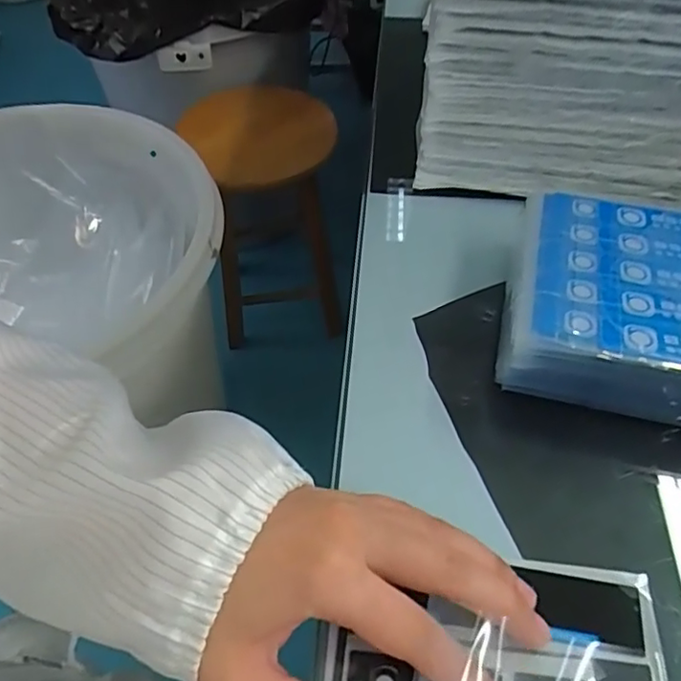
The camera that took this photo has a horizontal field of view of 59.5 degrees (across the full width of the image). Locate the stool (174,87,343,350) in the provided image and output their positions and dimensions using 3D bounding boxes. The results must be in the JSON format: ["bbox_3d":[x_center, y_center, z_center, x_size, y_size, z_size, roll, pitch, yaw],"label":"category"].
[{"bbox_3d":[-0.140,-0.235,1.181,0.257,0.474,0.253,-6,51,-3],"label":"stool"}]

